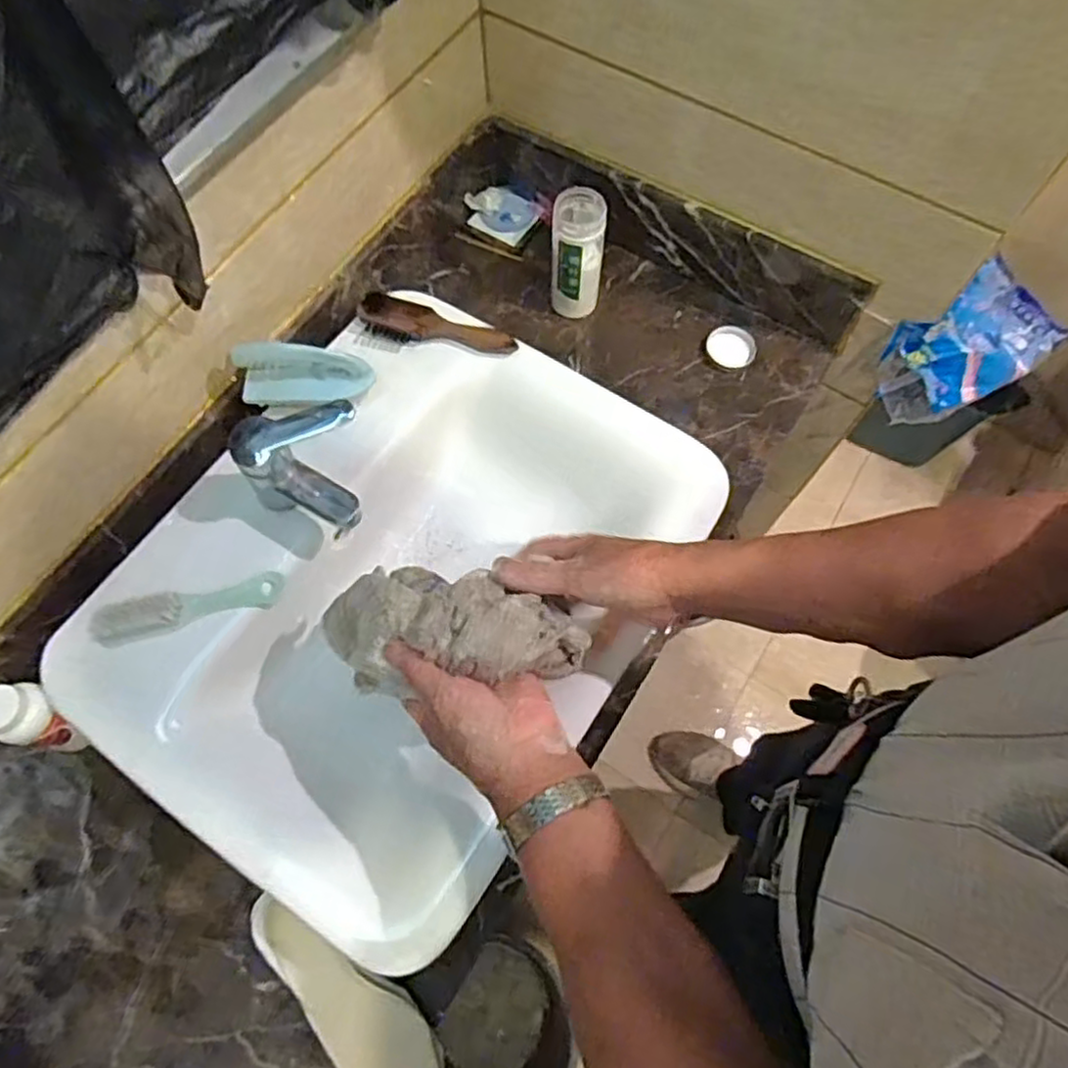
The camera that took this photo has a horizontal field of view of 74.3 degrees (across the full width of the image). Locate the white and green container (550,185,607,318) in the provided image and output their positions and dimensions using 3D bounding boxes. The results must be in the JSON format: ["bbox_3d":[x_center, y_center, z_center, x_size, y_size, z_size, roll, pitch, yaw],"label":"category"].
[{"bbox_3d":[0.050,-0.323,0.827,0.060,0.136,0.067,1,69,1],"label":"white and green container"}]

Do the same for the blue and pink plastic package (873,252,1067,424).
[{"bbox_3d":[0.518,-0.229,0.837,0.244,0.060,0.139,-33,112,-4],"label":"blue and pink plastic package"}]

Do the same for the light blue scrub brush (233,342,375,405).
[{"bbox_3d":[-0.223,-0.157,0.679,0.121,0.070,0.029,-9,69,-3],"label":"light blue scrub brush"}]

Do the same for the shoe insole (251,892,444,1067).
[{"bbox_3d":[-0.153,0.393,0.594,0.071,0.010,0.228,-38,65,-24],"label":"shoe insole"}]

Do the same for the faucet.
[{"bbox_3d":[-0.193,-0.059,0.630,0.102,0.105,0.096,30,72,11],"label":"faucet"}]

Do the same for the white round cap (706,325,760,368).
[{"bbox_3d":[0.240,-0.229,0.855,0.058,0.012,0.063,0,69,1],"label":"white round cap"}]

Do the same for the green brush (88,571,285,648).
[{"bbox_3d":[-0.313,0.067,0.637,0.166,0.016,0.039,-15,70,-5],"label":"green brush"}]

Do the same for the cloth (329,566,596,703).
[{"bbox_3d":[-0.072,0.070,0.516,0.207,0.078,0.094,2,68,20],"label":"cloth"}]

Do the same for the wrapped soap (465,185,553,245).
[{"bbox_3d":[-0.034,-0.426,0.933,0.107,0.027,0.064,18,70,7],"label":"wrapped soap"}]

